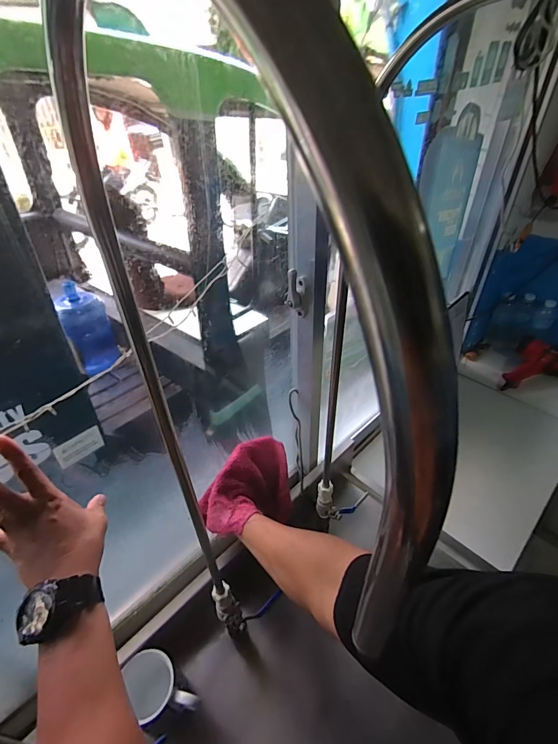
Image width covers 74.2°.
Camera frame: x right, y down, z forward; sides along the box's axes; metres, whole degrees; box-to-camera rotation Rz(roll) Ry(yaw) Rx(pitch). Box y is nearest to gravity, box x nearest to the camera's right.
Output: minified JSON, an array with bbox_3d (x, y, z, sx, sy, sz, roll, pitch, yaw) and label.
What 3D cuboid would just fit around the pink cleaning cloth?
[{"bbox_3d":[-0.049,0.218,0.686,0.193,0.114,0.116,-28,46,-27],"label":"pink cleaning cloth"}]

